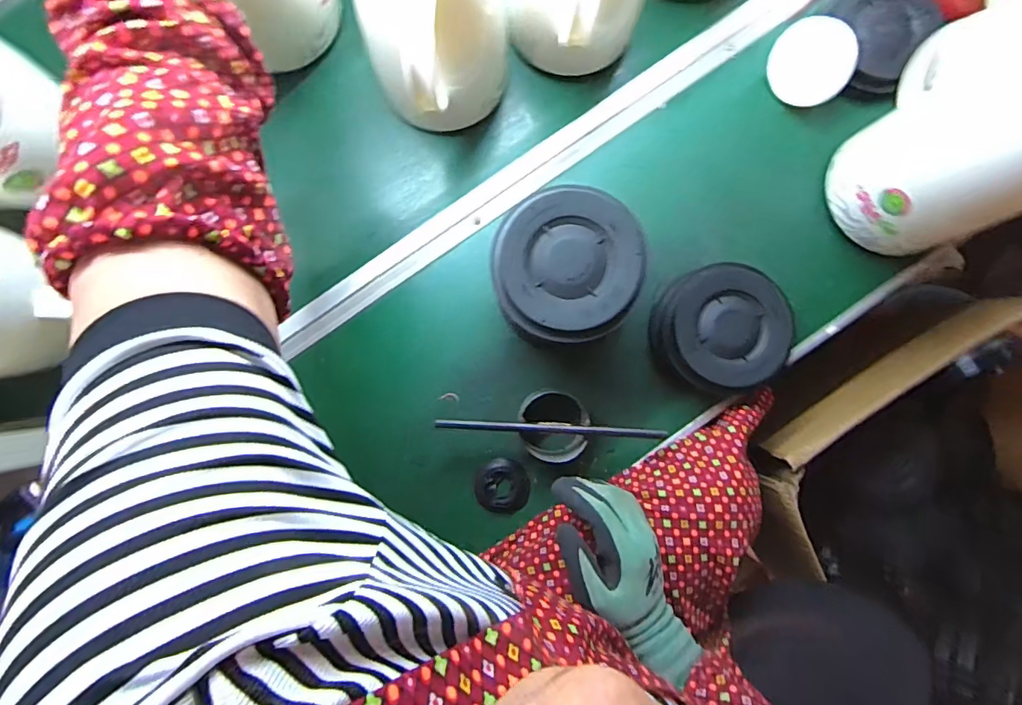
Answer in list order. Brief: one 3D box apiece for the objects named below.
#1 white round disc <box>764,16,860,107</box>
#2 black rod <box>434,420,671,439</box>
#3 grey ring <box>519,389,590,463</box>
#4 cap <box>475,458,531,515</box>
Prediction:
[{"bbox_3d":[0.347,-0.335,0.563,0.090,0.085,0.006,38,46,22],"label":"white round disc"},{"bbox_3d":[0.042,0.080,0.510,0.240,0.014,0.009,3,87,1],"label":"black rod"},{"bbox_3d":[0.047,0.080,0.538,0.071,0.055,0.075,0,87,1],"label":"grey ring"},{"bbox_3d":[-0.010,0.157,0.570,0.062,0.017,0.060,0,87,1],"label":"cap"}]

